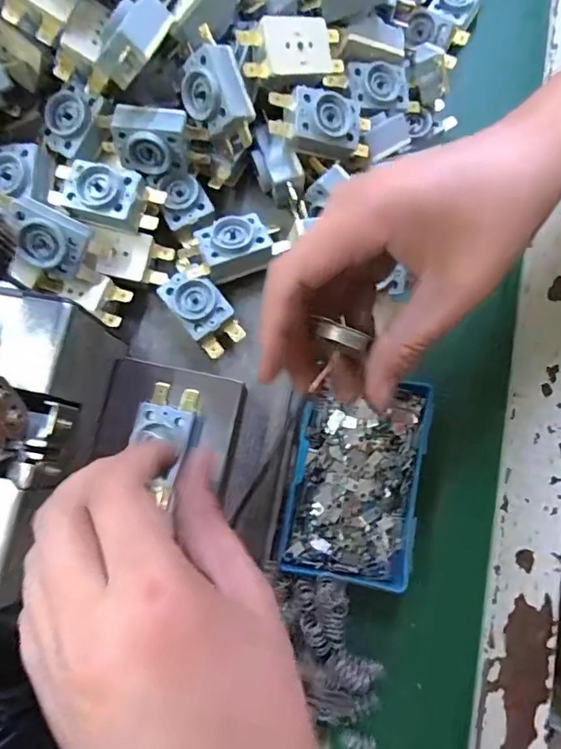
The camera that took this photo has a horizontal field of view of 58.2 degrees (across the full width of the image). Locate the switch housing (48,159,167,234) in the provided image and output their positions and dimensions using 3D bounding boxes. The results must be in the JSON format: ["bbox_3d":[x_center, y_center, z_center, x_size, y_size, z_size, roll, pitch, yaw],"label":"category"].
[{"bbox_3d":[-0.093,-0.093,0.265,0.058,0.017,0.030,14,79,3],"label":"switch housing"}]

